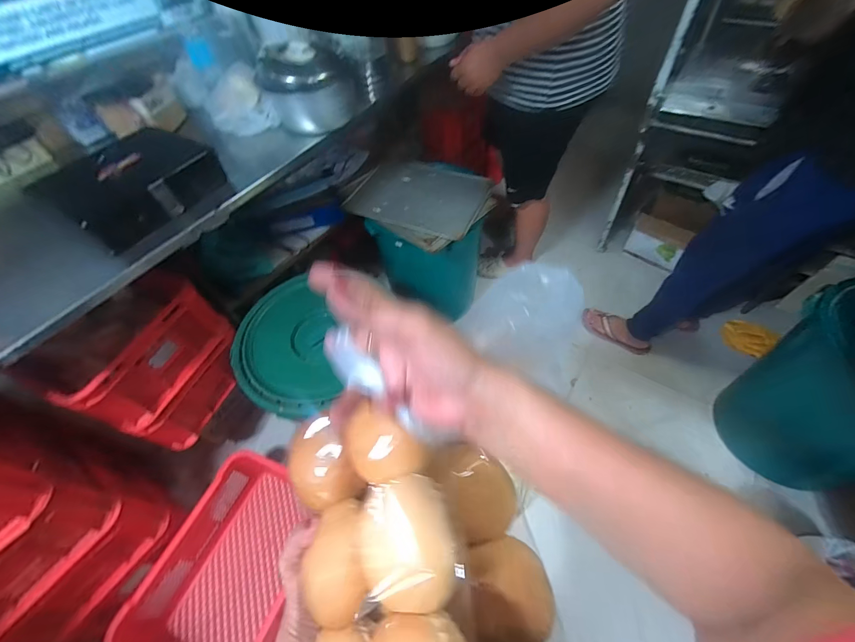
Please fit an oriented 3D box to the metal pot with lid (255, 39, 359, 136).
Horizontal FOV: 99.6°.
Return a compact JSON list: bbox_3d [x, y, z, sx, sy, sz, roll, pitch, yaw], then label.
[{"bbox_3d":[-0.319,-0.637,0.964,0.227,0.172,0.212,-3,53,3],"label":"metal pot with lid"}]

